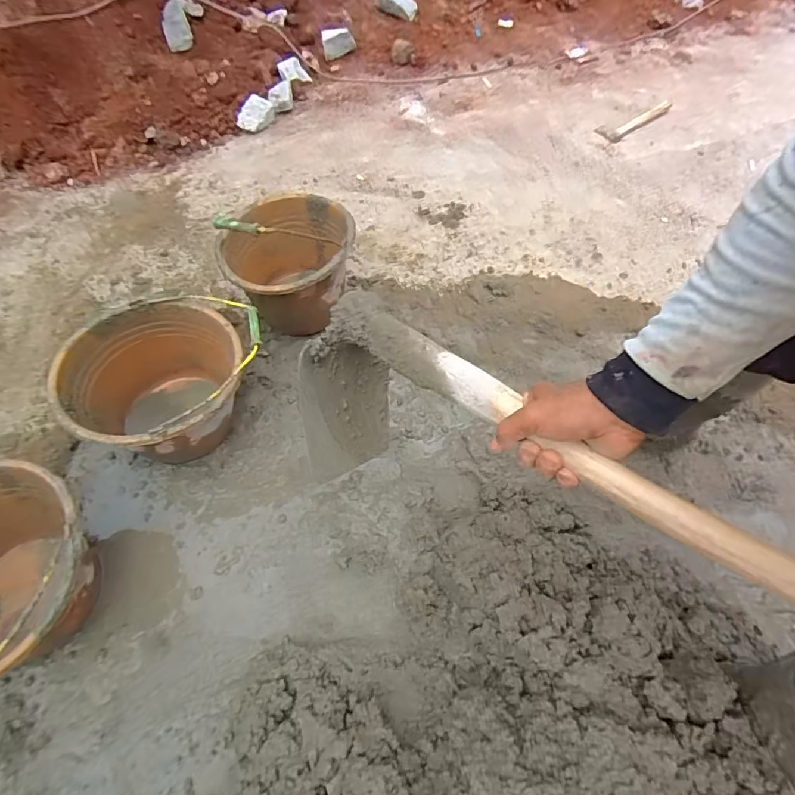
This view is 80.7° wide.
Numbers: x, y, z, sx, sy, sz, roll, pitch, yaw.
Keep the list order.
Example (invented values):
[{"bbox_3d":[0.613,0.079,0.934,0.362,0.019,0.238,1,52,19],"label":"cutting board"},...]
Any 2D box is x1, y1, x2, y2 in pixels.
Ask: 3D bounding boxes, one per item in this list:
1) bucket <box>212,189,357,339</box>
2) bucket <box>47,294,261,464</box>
[{"bbox_3d":[-0.215,-0.254,0.974,0.246,0.223,0.255,1,59,-2],"label":"bucket"},{"bbox_3d":[-0.371,-0.008,0.804,0.303,0.214,0.249,-18,62,-12],"label":"bucket"}]

